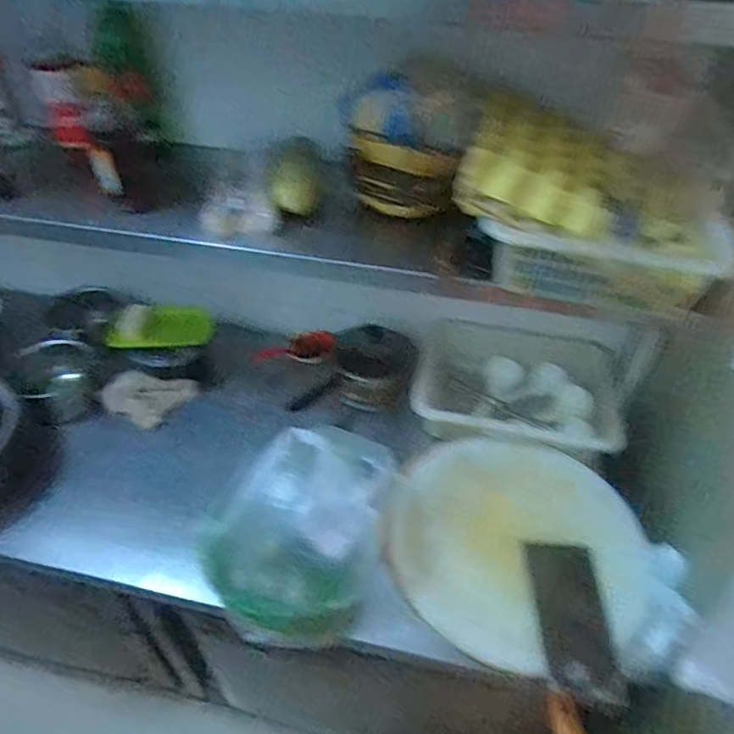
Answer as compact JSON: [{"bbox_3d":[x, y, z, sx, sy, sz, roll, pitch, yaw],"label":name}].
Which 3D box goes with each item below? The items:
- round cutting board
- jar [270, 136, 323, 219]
[{"bbox_3d":[0.220,0.249,0.845,0.370,0.022,0.370,1,43,-1],"label":"round cutting board"},{"bbox_3d":[-0.098,-0.269,0.778,0.070,0.091,0.064,1,43,-1],"label":"jar"}]

